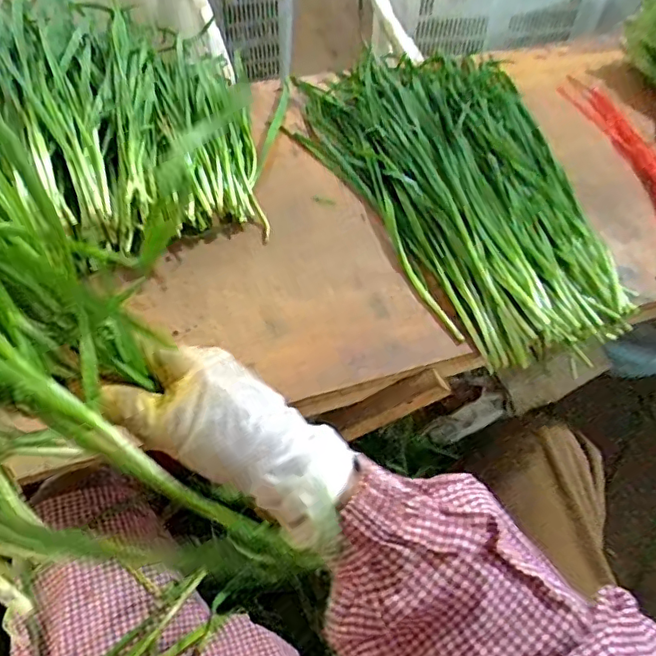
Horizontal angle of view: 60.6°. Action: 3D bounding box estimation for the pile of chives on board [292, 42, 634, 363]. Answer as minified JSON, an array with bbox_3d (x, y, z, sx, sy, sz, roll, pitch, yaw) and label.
[{"bbox_3d":[0.149,-0.166,0.593,0.253,0.049,0.461,-15,57,-13],"label":"pile of chives on board"}]

